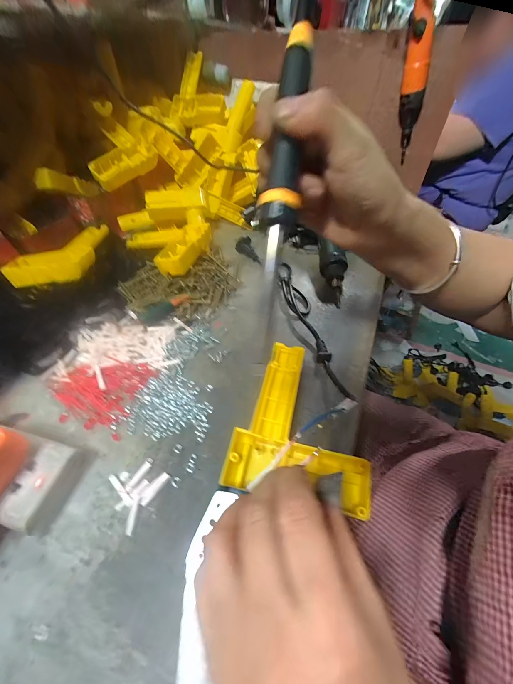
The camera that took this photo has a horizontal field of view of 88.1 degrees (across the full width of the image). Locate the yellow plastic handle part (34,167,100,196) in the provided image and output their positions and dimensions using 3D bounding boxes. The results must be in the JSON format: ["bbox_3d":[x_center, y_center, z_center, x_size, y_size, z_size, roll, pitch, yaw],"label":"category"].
[{"bbox_3d":[-0.327,-0.280,0.471,0.022,0.029,0.127,11,24,9],"label":"yellow plastic handle part"}]

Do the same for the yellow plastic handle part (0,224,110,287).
[{"bbox_3d":[-0.294,-0.140,0.408,0.114,0.024,0.144,-2,48,-1],"label":"yellow plastic handle part"}]

